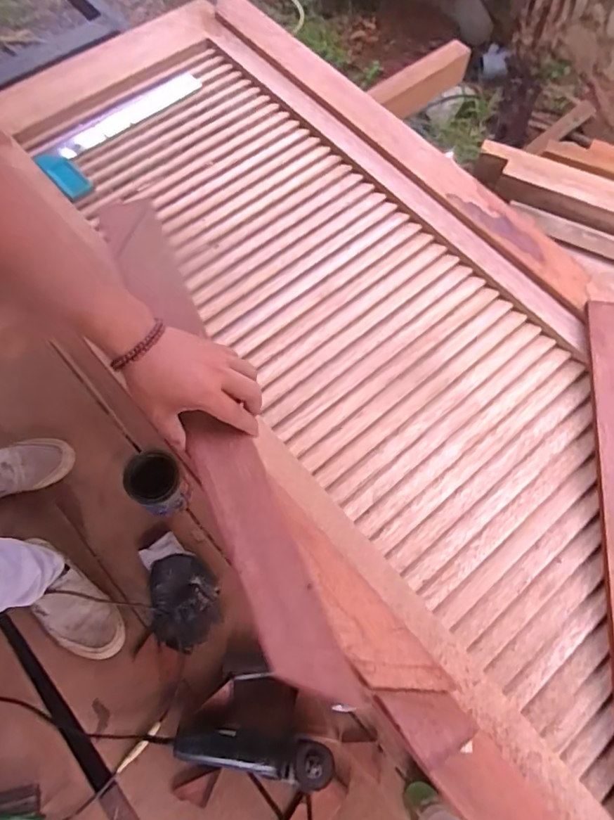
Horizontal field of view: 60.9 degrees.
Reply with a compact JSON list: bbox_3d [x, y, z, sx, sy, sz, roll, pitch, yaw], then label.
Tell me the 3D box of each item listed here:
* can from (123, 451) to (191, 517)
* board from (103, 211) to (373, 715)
[{"bbox_3d":[-0.297,0.153,1.054,0.124,0.144,0.109,36,72,13],"label":"can"},{"bbox_3d":[-0.104,0.011,0.556,0.065,0.033,0.592,-22,72,-11],"label":"board"}]

